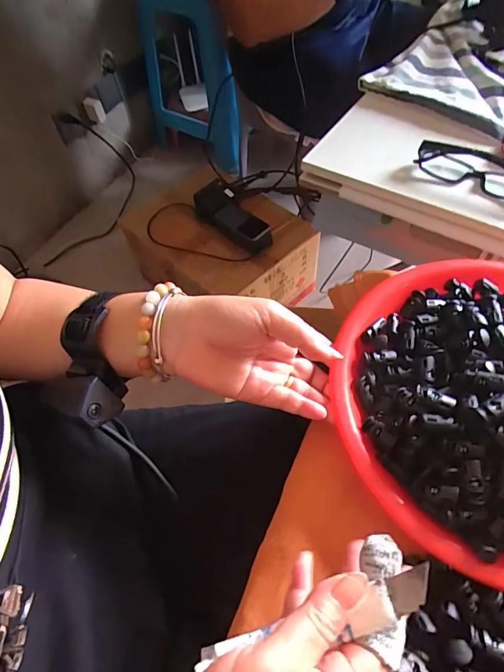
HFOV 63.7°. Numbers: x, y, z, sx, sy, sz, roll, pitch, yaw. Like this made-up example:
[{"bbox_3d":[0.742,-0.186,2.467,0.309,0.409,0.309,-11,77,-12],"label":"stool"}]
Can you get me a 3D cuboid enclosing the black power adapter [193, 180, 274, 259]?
[{"bbox_3d":[-0.047,-0.258,0.881,0.085,0.040,0.220,-30,60,-15],"label":"black power adapter"}]

